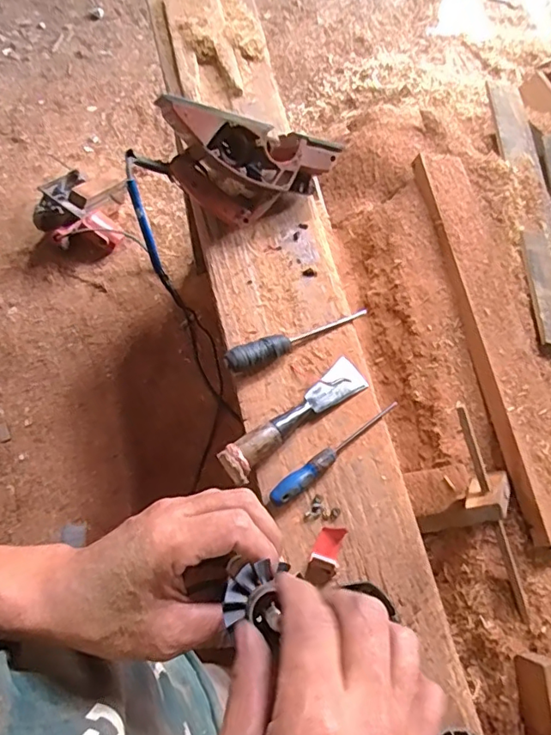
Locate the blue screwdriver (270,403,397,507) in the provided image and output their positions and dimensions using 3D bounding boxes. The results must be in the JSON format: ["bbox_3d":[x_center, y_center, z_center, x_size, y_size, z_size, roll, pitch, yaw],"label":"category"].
[{"bbox_3d":[0.085,0.116,0.729,0.228,0.024,0.027,-33,74,-22],"label":"blue screwdriver"}]

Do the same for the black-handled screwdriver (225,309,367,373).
[{"bbox_3d":[0.032,-0.044,0.775,0.228,0.033,0.034,-21,72,-24],"label":"black-handled screwdriver"}]

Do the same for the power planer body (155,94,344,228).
[{"bbox_3d":[-0.056,-0.309,0.821,0.273,0.115,0.153,6,114,-23],"label":"power planer body"}]

